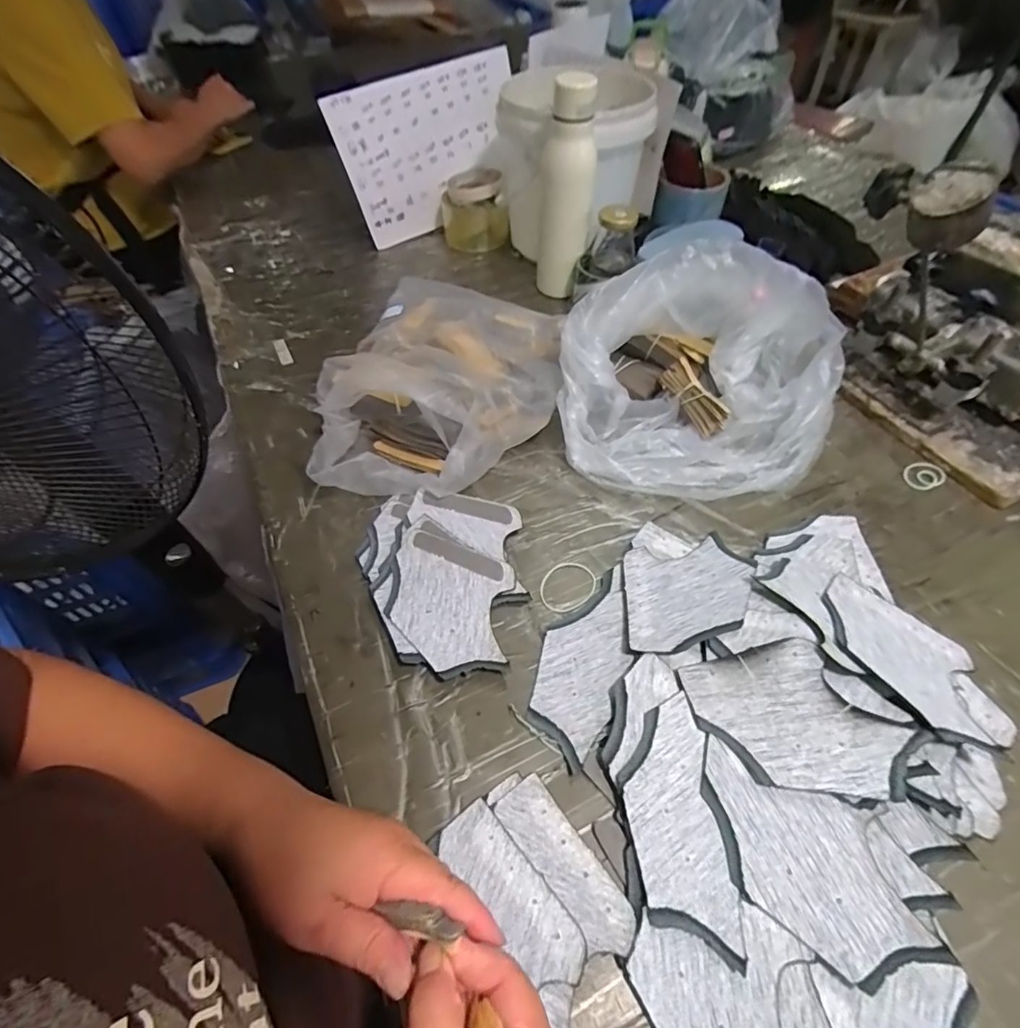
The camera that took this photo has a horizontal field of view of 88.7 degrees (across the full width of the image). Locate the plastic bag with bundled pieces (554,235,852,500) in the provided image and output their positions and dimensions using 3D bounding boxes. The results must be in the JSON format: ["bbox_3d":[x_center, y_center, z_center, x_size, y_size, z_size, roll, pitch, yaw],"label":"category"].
[{"bbox_3d":[0.191,-0.139,0.515,0.280,0.149,0.204,8,54,9],"label":"plastic bag with bundled pieces"}]

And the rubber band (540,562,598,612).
[{"bbox_3d":[0.052,0.064,0.462,0.054,0.005,0.048,-14,50,-11],"label":"rubber band"}]

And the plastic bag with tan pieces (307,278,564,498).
[{"bbox_3d":[-0.069,-0.162,0.573,0.238,0.080,0.329,3,54,5],"label":"plastic bag with tan pieces"}]

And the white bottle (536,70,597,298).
[{"bbox_3d":[0.069,-0.400,0.664,0.066,0.250,0.059,1,54,3],"label":"white bottle"}]

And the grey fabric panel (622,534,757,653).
[{"bbox_3d":[0.149,0.064,0.441,0.123,0.005,0.103,-11,41,-5],"label":"grey fabric panel"}]

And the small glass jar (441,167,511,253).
[{"bbox_3d":[-0.059,-0.485,0.835,0.101,0.081,0.110,-7,54,-3],"label":"small glass jar"}]

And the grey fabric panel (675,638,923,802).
[{"bbox_3d":[0.196,0.143,0.361,0.120,0.020,0.106,-12,54,-6],"label":"grey fabric panel"}]

